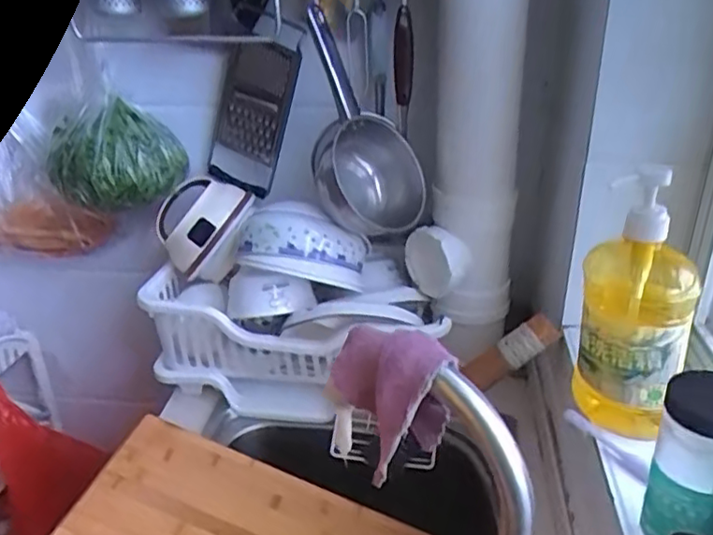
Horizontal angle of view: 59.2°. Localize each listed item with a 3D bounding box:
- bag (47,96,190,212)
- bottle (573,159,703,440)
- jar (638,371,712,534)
[{"bbox_3d":[-0.379,-0.172,0.982,0.203,0.165,0.101,2,1,7],"label":"bag"},{"bbox_3d":[0.264,0.040,0.598,0.093,0.260,0.090,10,29,21],"label":"bottle"},{"bbox_3d":[0.246,0.147,0.458,0.056,0.143,0.052,-1,27,1],"label":"jar"}]

